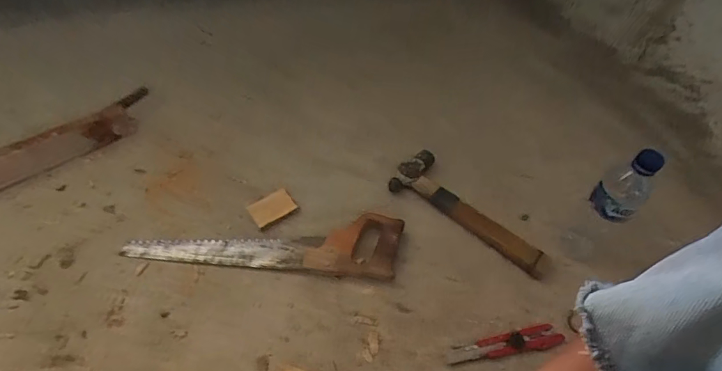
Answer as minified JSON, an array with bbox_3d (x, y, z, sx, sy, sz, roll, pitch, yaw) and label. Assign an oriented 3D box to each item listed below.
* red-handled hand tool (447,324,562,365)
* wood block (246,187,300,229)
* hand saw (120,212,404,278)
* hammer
[{"bbox_3d":[0.211,0.235,0.633,0.176,0.007,0.034,-9,54,-13],"label":"red-handled hand tool"},{"bbox_3d":[-0.153,0.036,0.744,0.074,0.009,0.049,-29,61,-25],"label":"wood block"},{"bbox_3d":[-0.152,0.087,0.709,0.438,0.031,0.100,4,52,-2],"label":"hand saw"},{"bbox_3d":[0.197,0.041,0.767,0.296,0.040,0.100,30,55,17],"label":"hammer"}]

